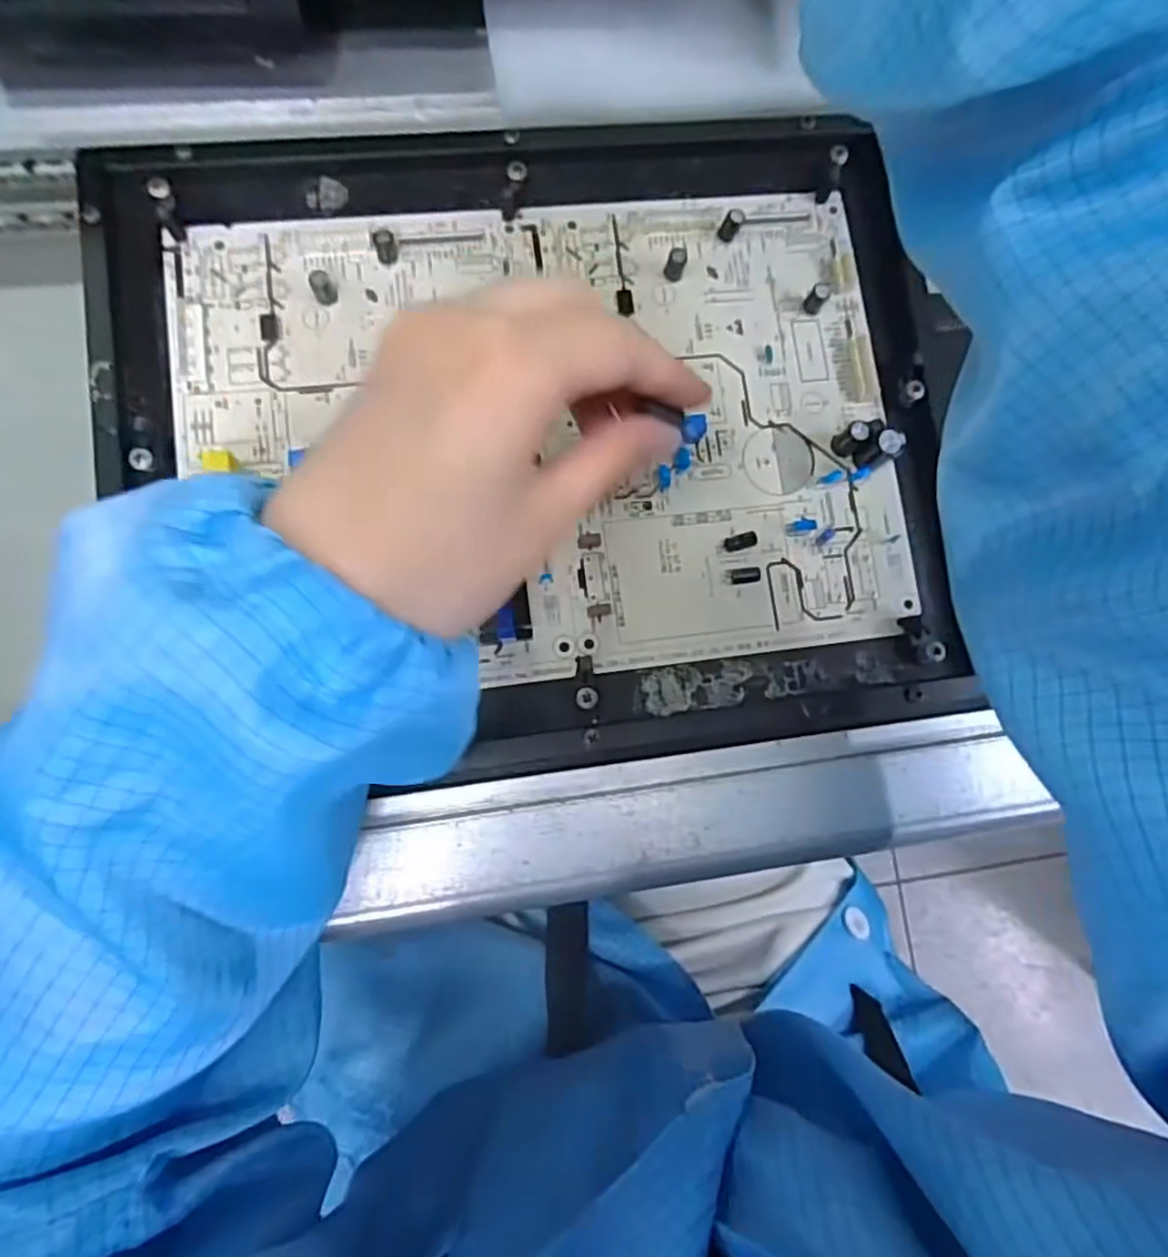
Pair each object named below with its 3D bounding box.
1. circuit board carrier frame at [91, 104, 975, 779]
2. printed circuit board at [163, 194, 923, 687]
[{"bbox_3d":[-0.013,-0.077,0.284,0.326,0.016,0.257,-7,84,-6],"label":"circuit board carrier frame"},{"bbox_3d":[-0.013,-0.080,0.286,0.280,0.012,0.188,-7,84,-6],"label":"printed circuit board"}]

